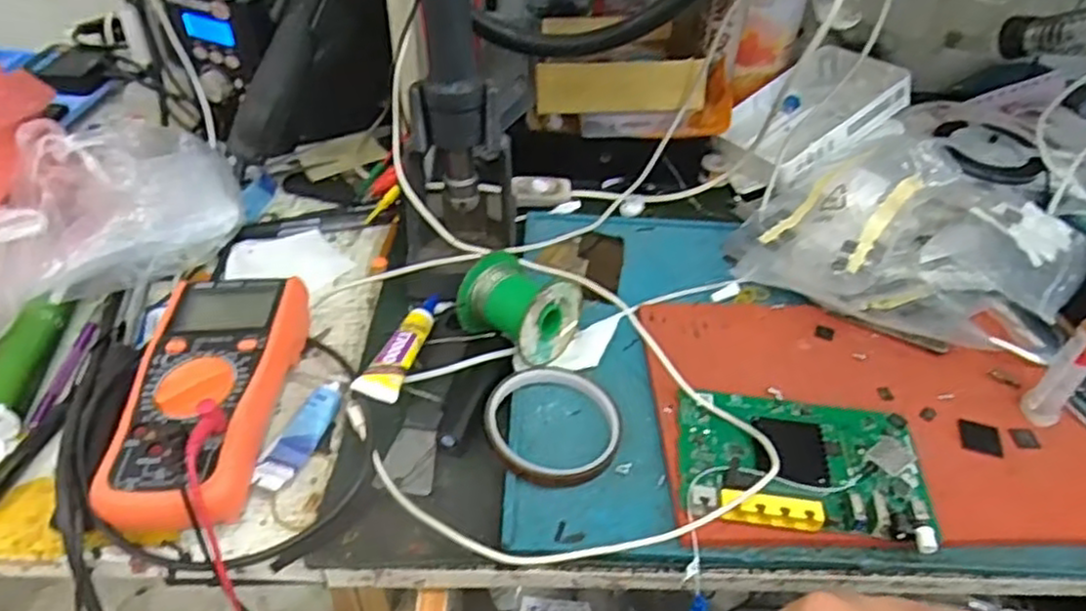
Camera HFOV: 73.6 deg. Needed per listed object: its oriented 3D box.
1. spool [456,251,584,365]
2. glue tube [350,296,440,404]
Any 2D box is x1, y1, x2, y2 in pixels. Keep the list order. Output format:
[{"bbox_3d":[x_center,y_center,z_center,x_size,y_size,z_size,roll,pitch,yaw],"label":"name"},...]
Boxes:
[{"bbox_3d":[-0.017,-0.002,0.511,0.076,0.056,0.065,29,49,26],"label":"spool"},{"bbox_3d":[-0.095,0.024,0.504,0.029,0.013,0.114,11,36,8],"label":"glue tube"}]

